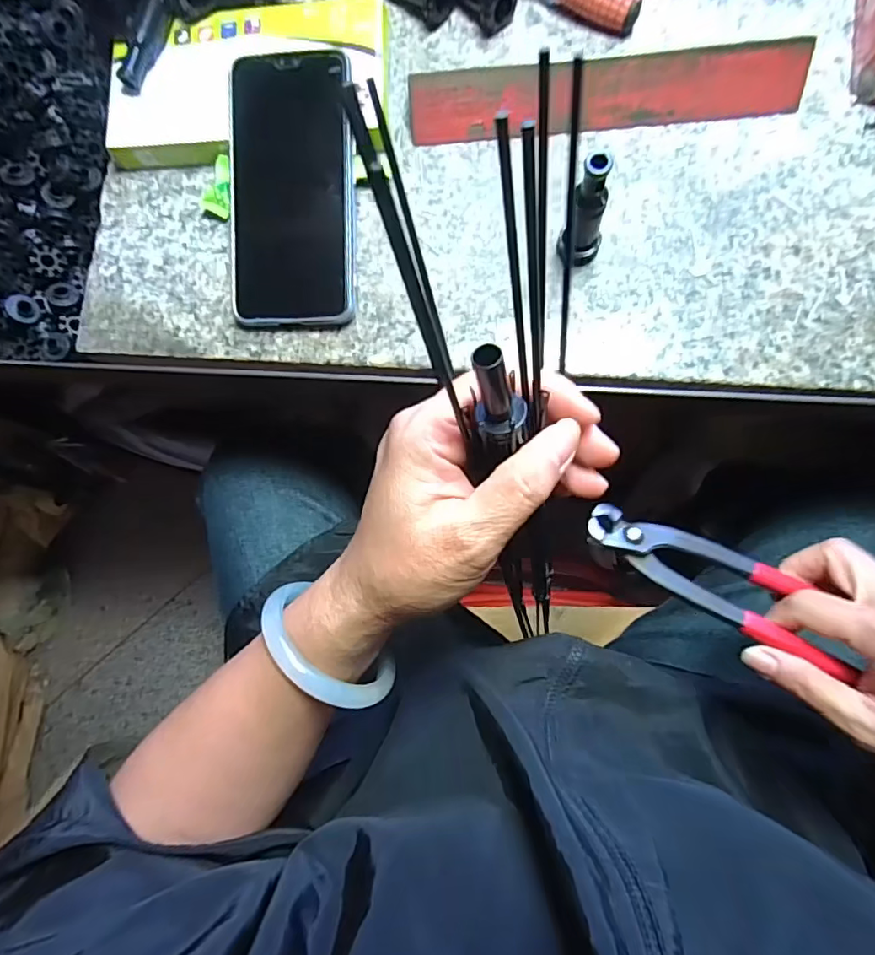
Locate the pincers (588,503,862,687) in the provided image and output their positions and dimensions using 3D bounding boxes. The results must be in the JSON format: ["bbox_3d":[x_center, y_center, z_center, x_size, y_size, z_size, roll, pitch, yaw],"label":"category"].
[{"bbox_3d":[0.152,0.053,0.293,0.141,0.020,0.044,33,62,8],"label":"pincers"}]

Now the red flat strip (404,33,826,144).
[{"bbox_3d":[0.098,-0.228,0.316,0.226,0.025,0.028,-3,82,4],"label":"red flat strip"}]

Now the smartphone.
[{"bbox_3d":[-0.088,-0.172,0.319,0.074,0.011,0.157,0,94,3],"label":"smartphone"}]

